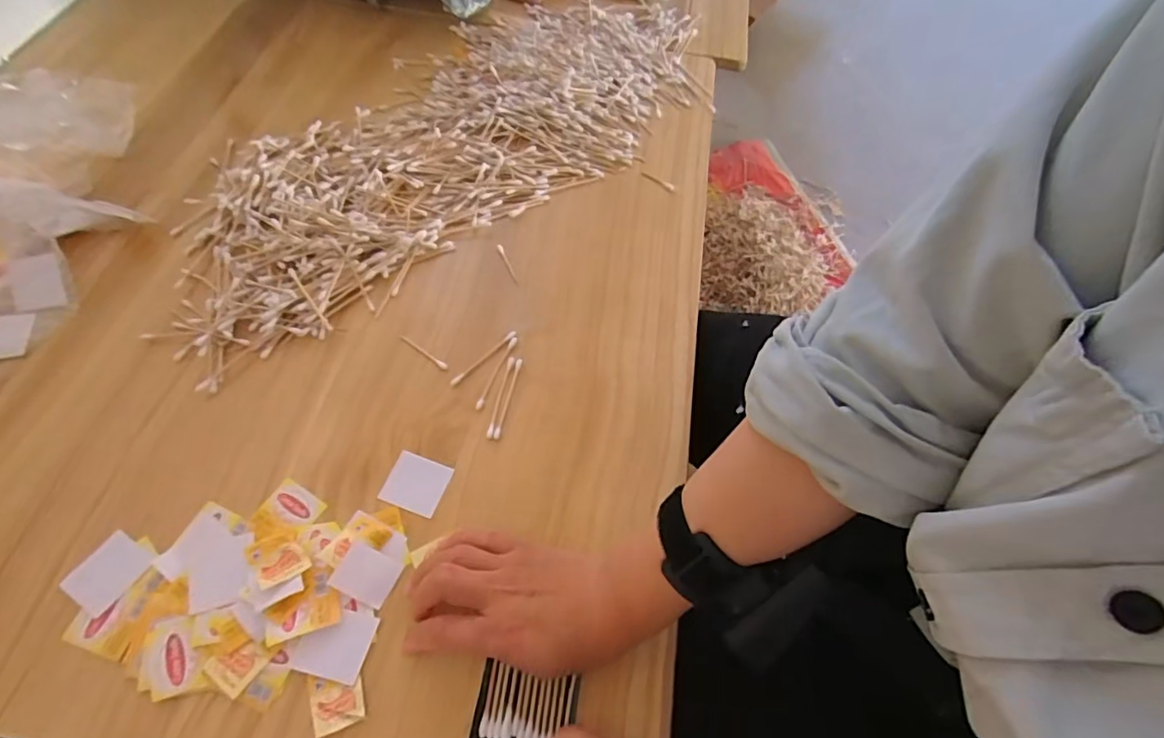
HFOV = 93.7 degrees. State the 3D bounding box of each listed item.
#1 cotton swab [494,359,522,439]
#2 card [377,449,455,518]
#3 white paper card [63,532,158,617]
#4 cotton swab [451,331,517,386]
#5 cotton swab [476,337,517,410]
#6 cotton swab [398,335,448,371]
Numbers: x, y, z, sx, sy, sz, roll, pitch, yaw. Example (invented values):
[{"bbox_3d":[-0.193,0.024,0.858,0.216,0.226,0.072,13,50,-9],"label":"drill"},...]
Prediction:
[{"bbox_3d":[-0.058,0.023,0.431,0.005,0.006,0.071,11,60,3],"label":"cotton swab"},{"bbox_3d":[-0.120,0.082,0.395,0.042,0.004,0.038,19,60,7],"label":"card"},{"bbox_3d":[-0.311,0.133,0.359,0.037,0.004,0.044,30,63,13],"label":"white paper card"},{"bbox_3d":[-0.080,-0.010,0.447,0.006,0.004,0.069,40,65,18],"label":"cotton swab"},{"bbox_3d":[-0.069,0.002,0.443,0.007,0.004,0.070,20,60,8],"label":"cotton swab"},{"bbox_3d":[-0.130,-0.015,0.449,0.052,0.004,0.006,35,64,16],"label":"cotton swab"}]

